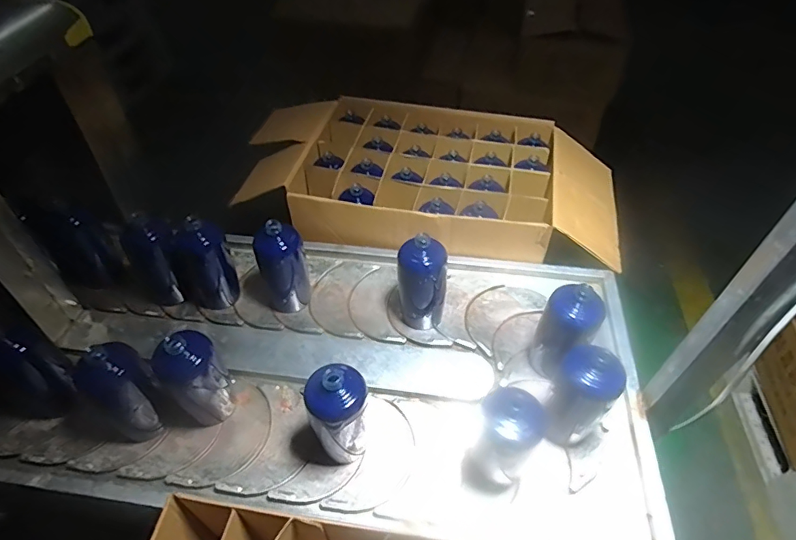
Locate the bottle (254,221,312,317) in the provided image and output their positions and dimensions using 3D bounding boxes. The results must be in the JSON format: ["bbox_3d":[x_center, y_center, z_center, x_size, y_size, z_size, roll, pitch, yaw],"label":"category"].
[{"bbox_3d":[-0.215,-0.015,0.893,0.089,0.173,0.090,-16,49,-9],"label":"bottle"}]

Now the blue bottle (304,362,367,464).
[{"bbox_3d":[-0.080,0.202,0.685,0.079,0.179,0.067,-28,52,-19],"label":"blue bottle"}]

